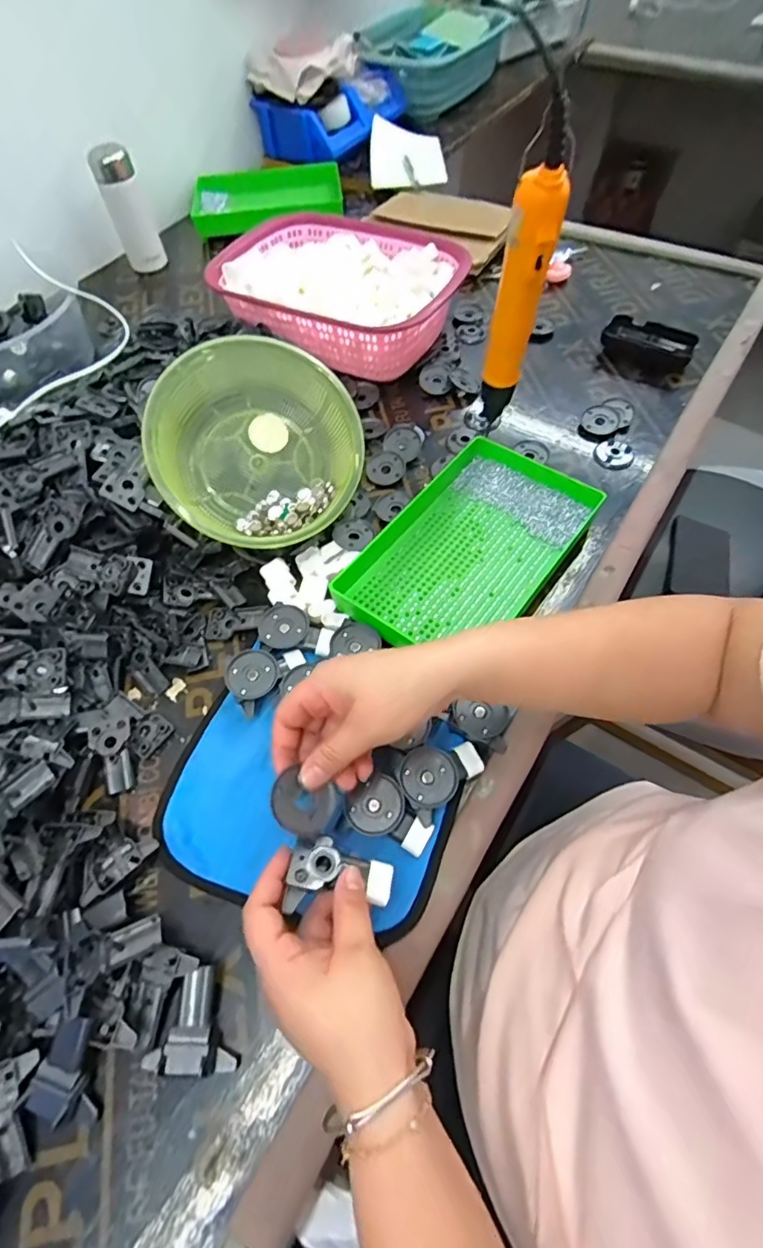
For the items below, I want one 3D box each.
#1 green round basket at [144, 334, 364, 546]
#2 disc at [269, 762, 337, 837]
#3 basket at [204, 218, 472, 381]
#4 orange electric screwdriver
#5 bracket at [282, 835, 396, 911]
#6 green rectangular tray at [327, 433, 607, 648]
[{"bbox_3d":[-0.119,-0.170,0.518,0.193,0.084,0.205,-9,85,-10],"label":"green round basket"},{"bbox_3d":[-0.050,0.112,0.333,0.041,0.005,0.035,35,72,-7],"label":"disc"},{"bbox_3d":[-0.054,-0.442,0.696,0.305,0.078,0.246,26,64,16],"label":"basket"},{"bbox_3d":[0.109,-0.248,0.428,0.033,0.193,0.027,3,60,4],"label":"orange electric screwdriver"},{"bbox_3d":[-0.025,0.162,0.335,0.064,0.014,0.042,18,60,-12],"label":"bracket"},{"bbox_3d":[0.081,-0.070,0.501,0.158,0.034,0.242,33,66,19],"label":"green rectangular tray"}]

